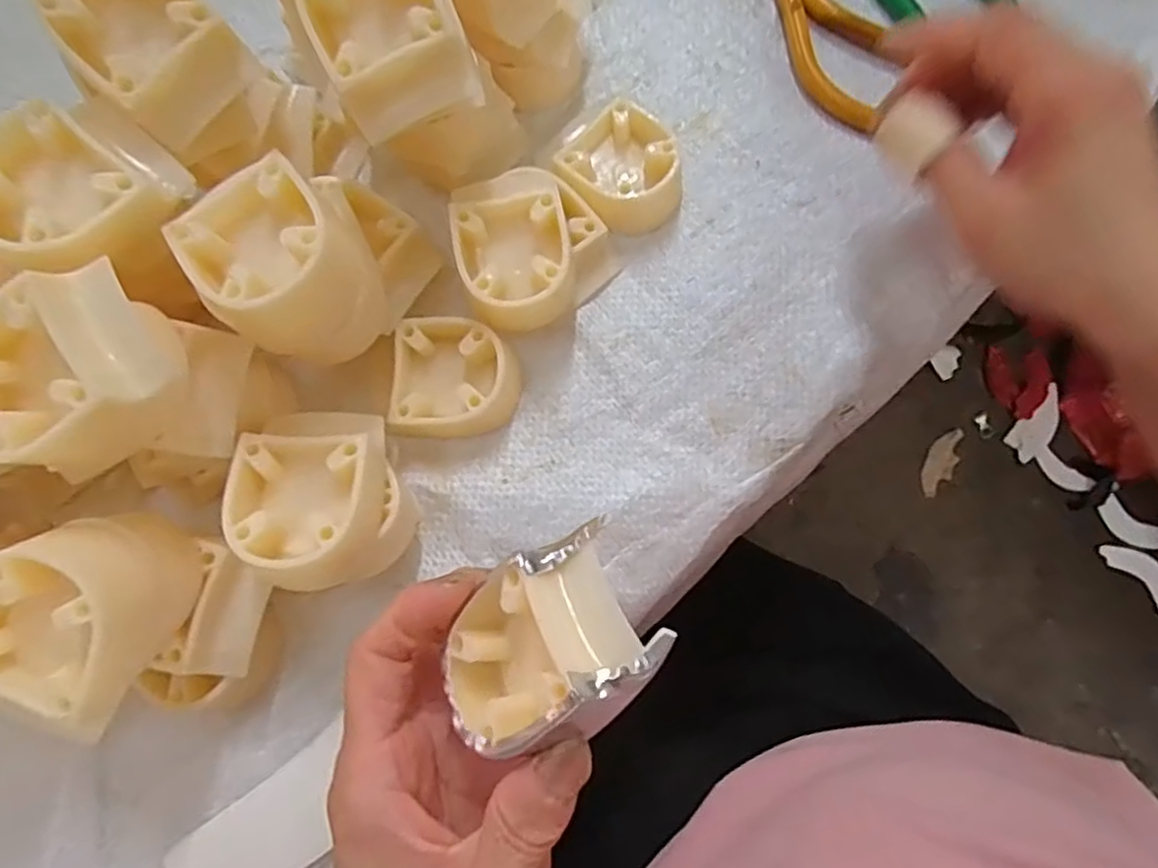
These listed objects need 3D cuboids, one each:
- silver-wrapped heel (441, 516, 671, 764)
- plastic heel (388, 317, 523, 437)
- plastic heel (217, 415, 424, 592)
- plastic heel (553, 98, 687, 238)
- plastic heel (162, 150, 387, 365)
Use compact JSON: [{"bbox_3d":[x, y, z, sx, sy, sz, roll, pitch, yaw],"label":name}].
[{"bbox_3d":[-0.011,0.063,0.197,0.064,0.046,0.049,-24,58,-6],"label":"silver-wrapped heel"},{"bbox_3d":[-0.051,-0.023,0.287,0.050,0.020,0.048,0,77,1],"label":"plastic heel"},{"bbox_3d":[-0.092,0.022,0.246,0.051,0.044,0.061,-6,77,0],"label":"plastic heel"},{"bbox_3d":[0.021,-0.115,0.305,0.052,0.022,0.047,43,82,10],"label":"plastic heel"},{"bbox_3d":[-0.095,-0.054,0.239,0.052,0.064,0.048,-40,81,-7],"label":"plastic heel"}]

